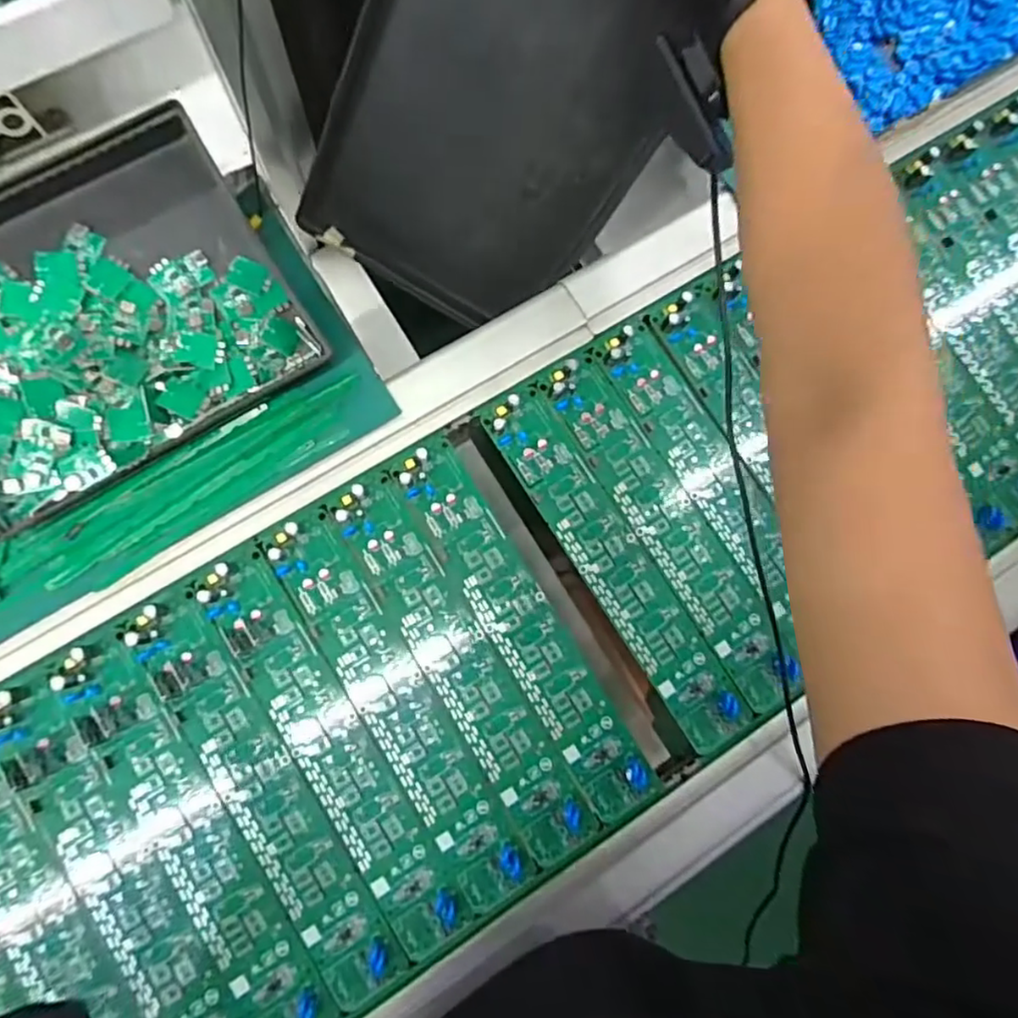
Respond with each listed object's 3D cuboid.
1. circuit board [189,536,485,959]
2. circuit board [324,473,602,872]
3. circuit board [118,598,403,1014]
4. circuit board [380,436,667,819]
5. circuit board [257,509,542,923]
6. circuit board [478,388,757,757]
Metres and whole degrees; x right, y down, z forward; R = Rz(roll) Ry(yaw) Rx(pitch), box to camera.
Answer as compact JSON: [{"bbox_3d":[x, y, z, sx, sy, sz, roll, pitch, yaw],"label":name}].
[{"bbox_3d":[-0.114,0.155,0.396,0.049,0.018,0.273,-32,84,-8],"label":"circuit board"},{"bbox_3d":[-0.033,0.104,0.410,0.049,0.018,0.271,-32,84,-8],"label":"circuit board"},{"bbox_3d":[-0.153,0.180,0.389,0.048,0.017,0.268,-33,85,-8],"label":"circuit board"},{"bbox_3d":[0.009,0.078,0.413,0.052,0.013,0.269,-31,84,-8],"label":"circuit board"},{"bbox_3d":[-0.070,0.129,0.403,0.050,0.017,0.273,-32,84,-8],"label":"circuit board"},{"bbox_3d":[0.073,0.039,0.422,0.047,0.017,0.269,-33,85,-8],"label":"circuit board"}]

